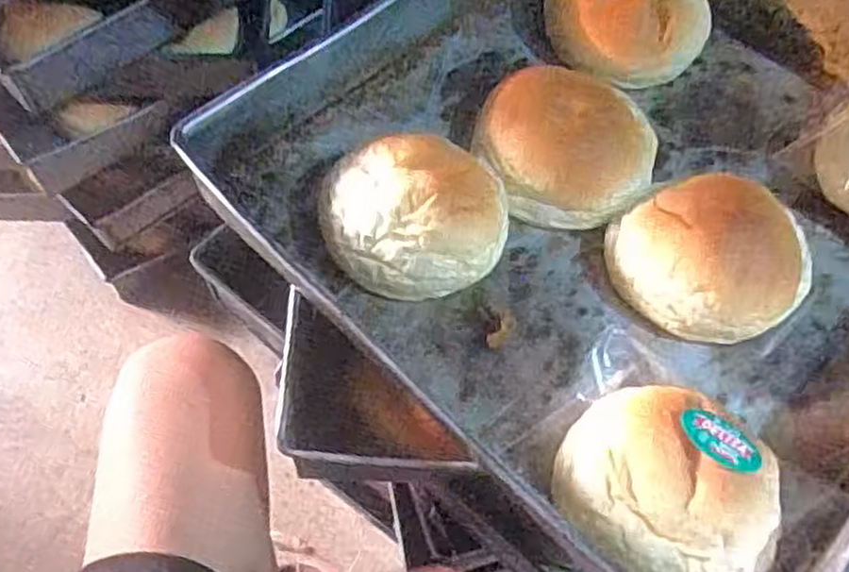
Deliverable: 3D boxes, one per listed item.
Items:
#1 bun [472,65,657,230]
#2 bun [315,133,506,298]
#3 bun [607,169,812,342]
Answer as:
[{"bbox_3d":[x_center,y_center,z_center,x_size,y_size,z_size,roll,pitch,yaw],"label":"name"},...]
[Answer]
[{"bbox_3d":[0.092,-0.093,0.475,0.119,0.042,0.102,6,63,4],"label":"bun"},{"bbox_3d":[-0.007,-0.044,0.443,0.104,0.039,0.096,0,63,1],"label":"bun"},{"bbox_3d":[0.168,-0.022,0.435,0.111,0.042,0.102,0,63,1],"label":"bun"}]

